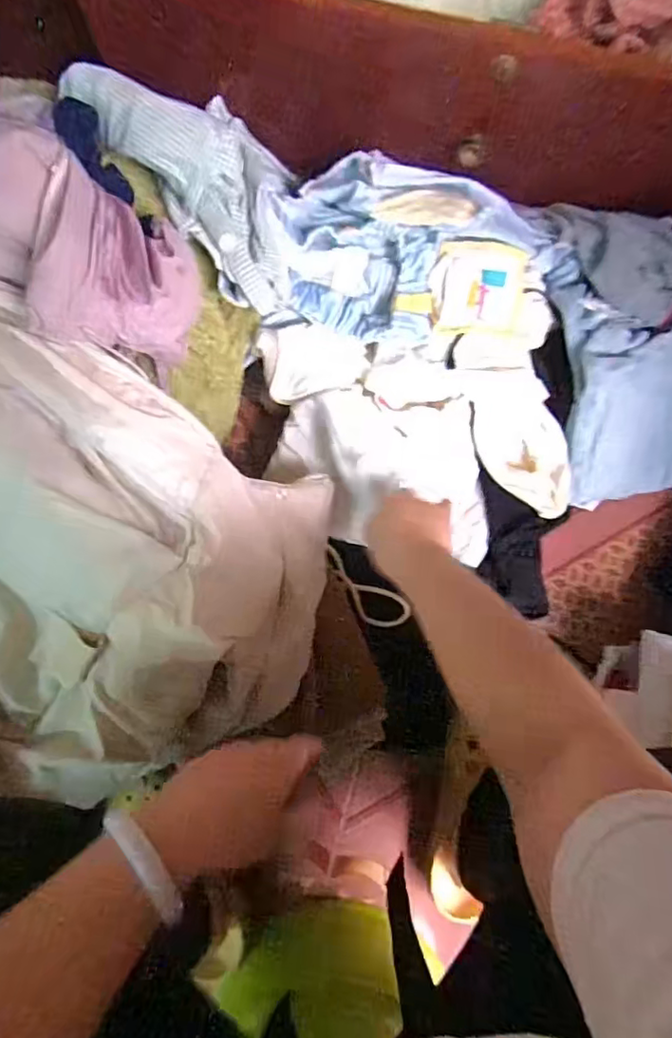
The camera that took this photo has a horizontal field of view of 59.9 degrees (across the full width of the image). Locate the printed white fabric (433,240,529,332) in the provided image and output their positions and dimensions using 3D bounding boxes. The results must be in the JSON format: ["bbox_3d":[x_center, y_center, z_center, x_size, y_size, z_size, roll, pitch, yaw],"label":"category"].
[{"bbox_3d":[0.153,-0.238,0.601,0.093,0.014,0.084,-1,110,-10],"label":"printed white fabric"}]

